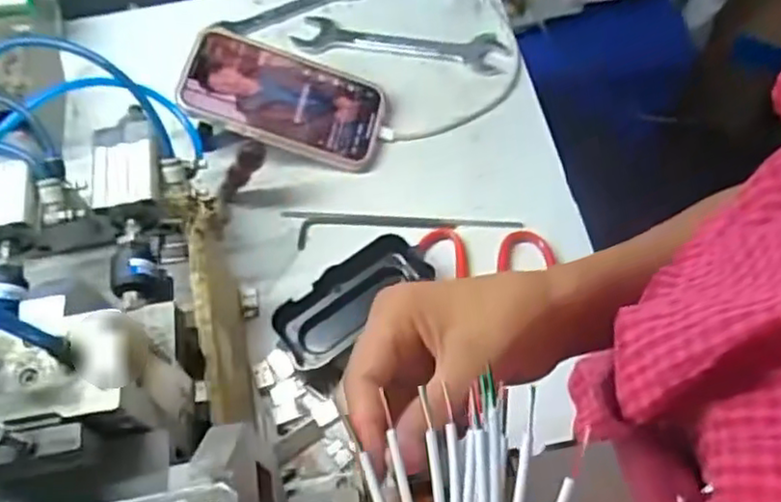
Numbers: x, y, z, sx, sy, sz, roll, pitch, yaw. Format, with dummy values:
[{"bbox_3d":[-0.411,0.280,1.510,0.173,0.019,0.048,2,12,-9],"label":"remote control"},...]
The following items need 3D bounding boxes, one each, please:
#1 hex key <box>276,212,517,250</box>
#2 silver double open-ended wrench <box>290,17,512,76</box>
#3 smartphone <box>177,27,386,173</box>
[{"bbox_3d":[0.007,-0.016,0.499,0.174,0.007,0.028,2,61,4],"label":"hex key"},{"bbox_3d":[0.008,-0.179,0.579,0.181,0.006,0.042,9,62,8],"label":"silver double open-ended wrench"},{"bbox_3d":[-0.080,-0.116,0.518,0.150,0.011,0.075,17,77,-14],"label":"smartphone"}]

